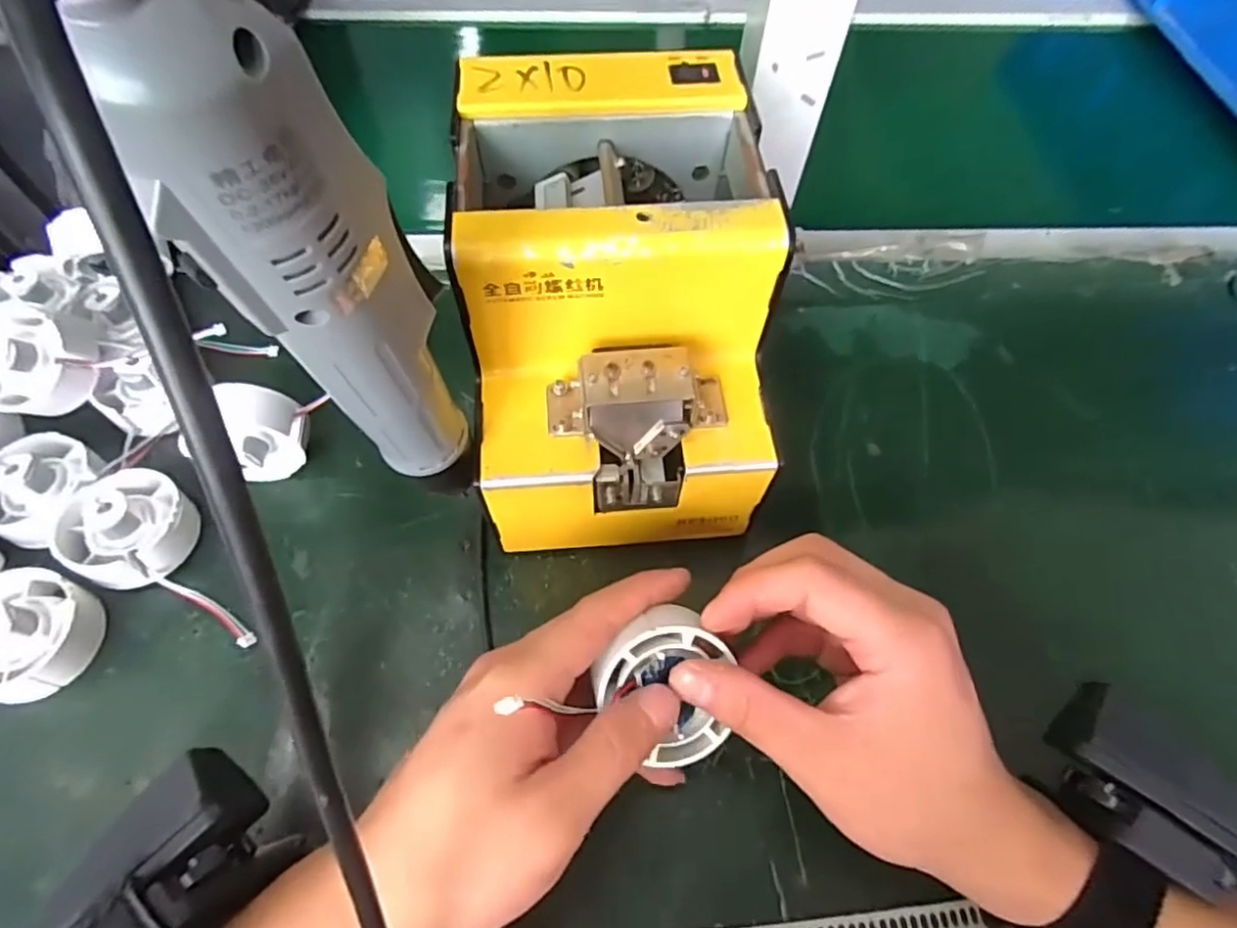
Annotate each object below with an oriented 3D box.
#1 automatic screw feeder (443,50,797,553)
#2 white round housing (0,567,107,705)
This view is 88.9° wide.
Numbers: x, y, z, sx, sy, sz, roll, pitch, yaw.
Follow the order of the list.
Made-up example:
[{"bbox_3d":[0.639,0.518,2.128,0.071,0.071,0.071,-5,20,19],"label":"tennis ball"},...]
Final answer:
[{"bbox_3d":[-0.003,-0.063,0.293,0.125,0.145,0.181,-8,61,-6],"label":"automatic screw feeder"},{"bbox_3d":[-0.265,0.074,0.277,0.049,0.029,0.054,15,62,4],"label":"white round housing"}]

